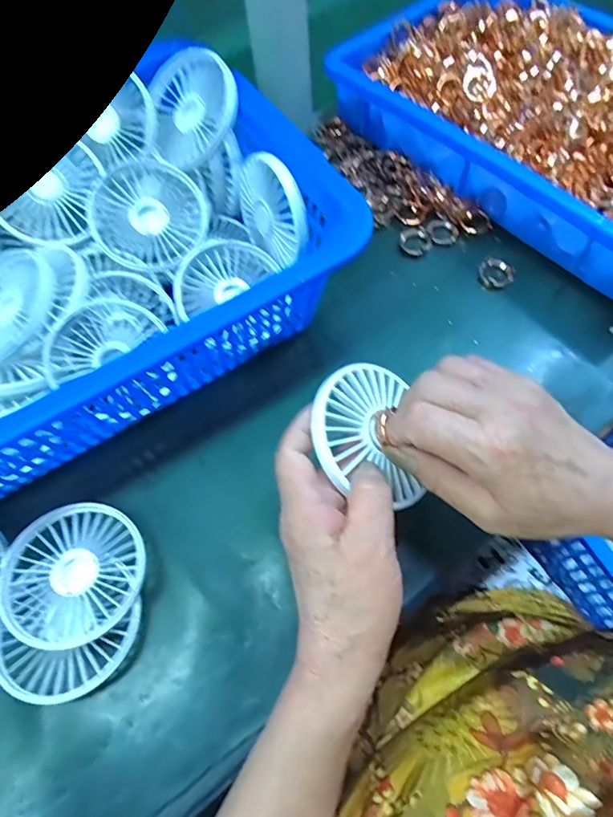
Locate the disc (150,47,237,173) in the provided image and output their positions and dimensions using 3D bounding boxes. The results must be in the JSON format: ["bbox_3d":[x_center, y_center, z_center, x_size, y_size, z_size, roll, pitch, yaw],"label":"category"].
[{"bbox_3d":[-0.090,-0.238,0.368,0.077,0.011,0.080,8,107,26],"label":"disc"}]

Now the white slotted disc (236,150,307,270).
[{"bbox_3d":[-0.028,-0.151,0.356,0.007,0.076,0.068,-31,35,-31],"label":"white slotted disc"}]

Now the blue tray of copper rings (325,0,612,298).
[{"bbox_3d":[0.221,-0.274,0.432,0.235,0.065,0.361,-41,67,-13],"label":"blue tray of copper rings"}]

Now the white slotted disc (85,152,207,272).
[{"bbox_3d":[-0.128,-0.155,0.370,0.086,0.009,0.091,1,87,-9],"label":"white slotted disc"}]

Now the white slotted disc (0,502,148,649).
[{"bbox_3d":[-0.154,0.106,0.309,0.086,0.014,0.090,1,60,-2],"label":"white slotted disc"}]

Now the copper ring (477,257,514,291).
[{"bbox_3d":[0.163,-0.115,0.401,0.029,0.008,0.029,26,70,17],"label":"copper ring"}]

